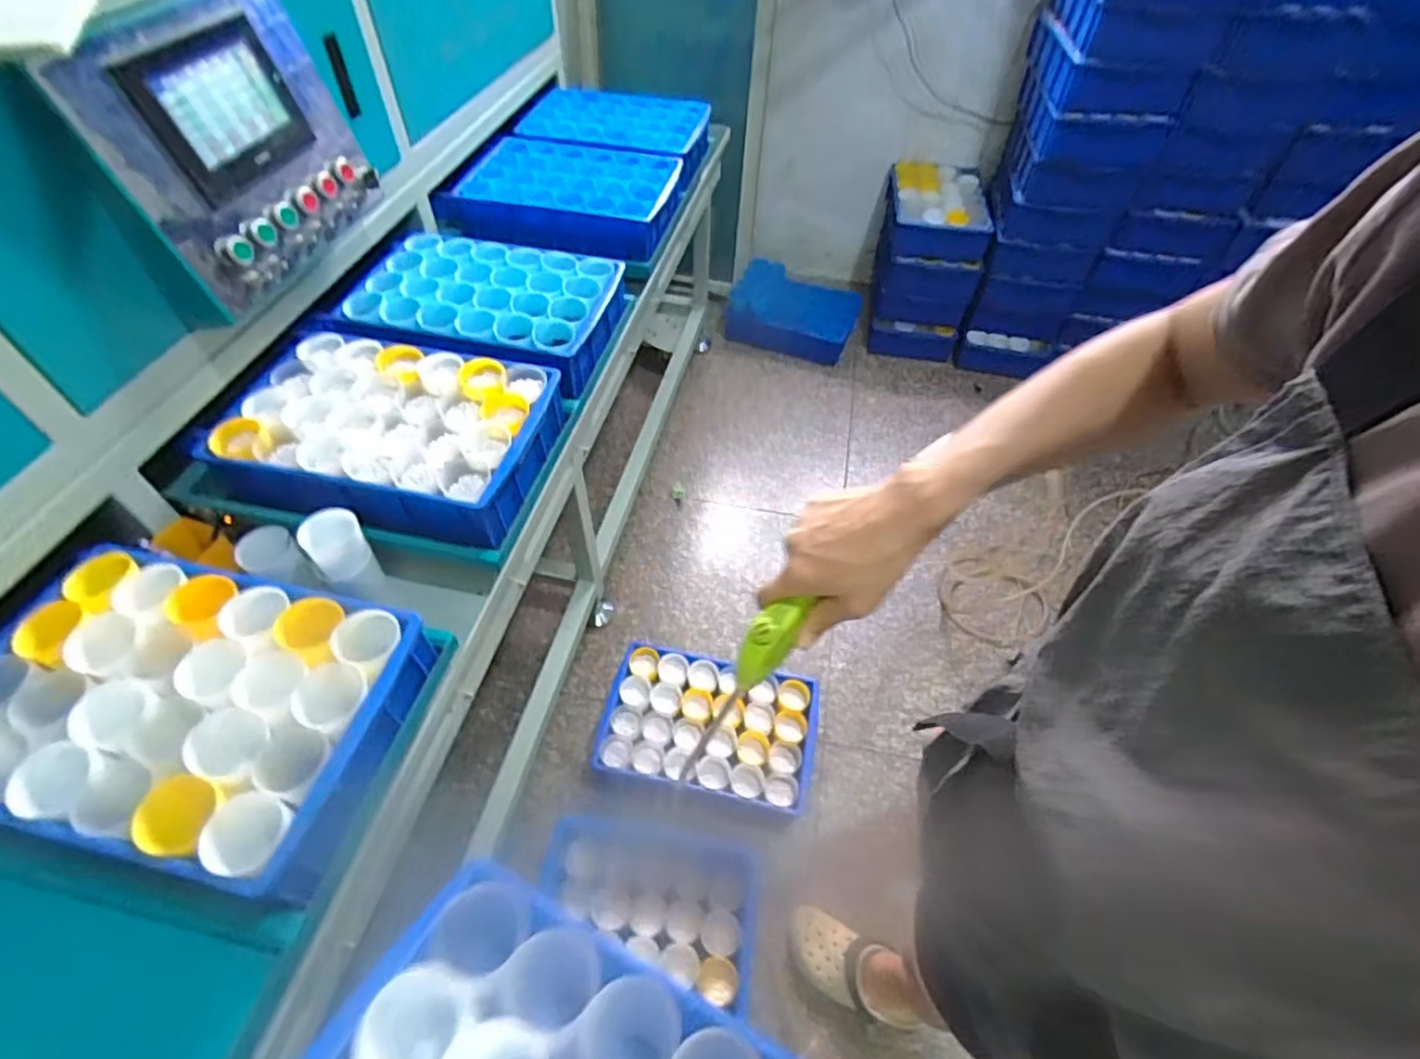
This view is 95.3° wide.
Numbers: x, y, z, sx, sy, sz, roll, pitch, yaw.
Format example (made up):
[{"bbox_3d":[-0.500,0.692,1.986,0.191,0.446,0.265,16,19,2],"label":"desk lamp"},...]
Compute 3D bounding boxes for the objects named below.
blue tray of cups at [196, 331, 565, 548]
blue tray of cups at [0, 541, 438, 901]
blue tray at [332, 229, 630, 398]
[{"bbox_3d":[-0.431,-0.138,0.899,0.379,0.087,0.279,11,53,7],"label":"blue tray of cups"},{"bbox_3d":[-0.532,0.177,0.656,0.407,0.101,0.278,11,53,7],"label":"blue tray of cups"},{"bbox_3d":[-0.377,-0.370,1.080,0.413,0.095,0.293,11,53,7],"label":"blue tray"}]

